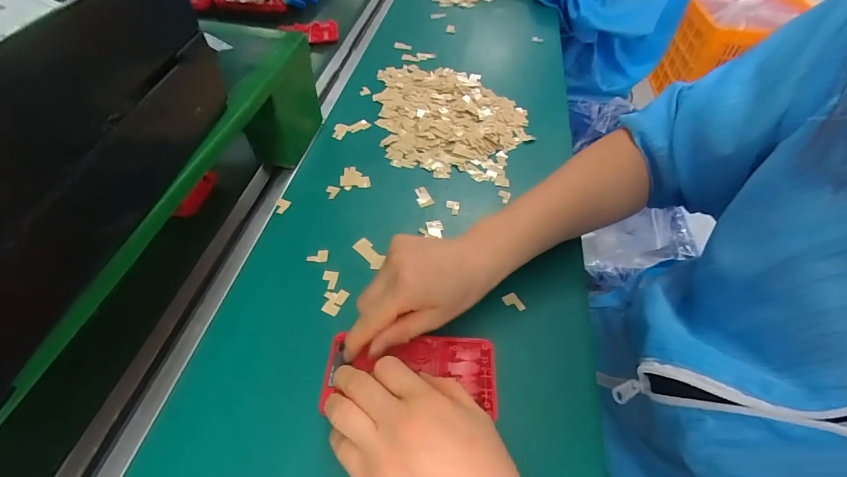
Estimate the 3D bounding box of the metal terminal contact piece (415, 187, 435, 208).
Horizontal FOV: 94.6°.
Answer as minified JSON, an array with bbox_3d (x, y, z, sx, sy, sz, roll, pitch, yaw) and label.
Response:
[{"bbox_3d":[-0.001,-0.044,0.412,0.015,0.004,0.026,-20,54,-17],"label":"metal terminal contact piece"}]

